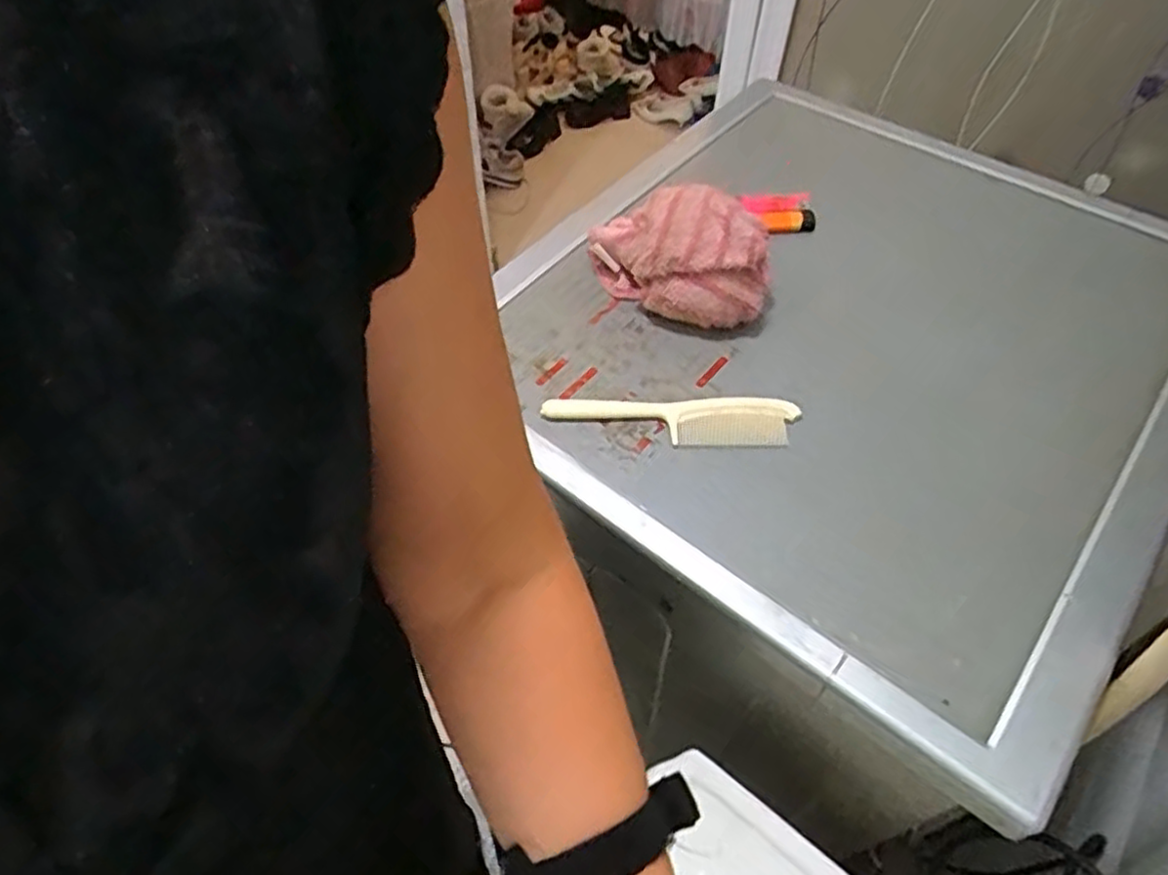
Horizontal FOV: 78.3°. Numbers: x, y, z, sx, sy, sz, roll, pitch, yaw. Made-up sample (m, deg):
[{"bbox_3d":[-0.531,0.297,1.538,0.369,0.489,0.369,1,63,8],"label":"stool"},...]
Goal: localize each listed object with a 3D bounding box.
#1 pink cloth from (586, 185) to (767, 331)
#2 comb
[{"bbox_3d":[0.081,-0.160,0.631,0.168,0.093,0.084,34,58,24],"label":"pink cloth"},{"bbox_3d":[0.068,-0.014,0.565,0.197,0.014,0.039,2,51,1],"label":"comb"}]

